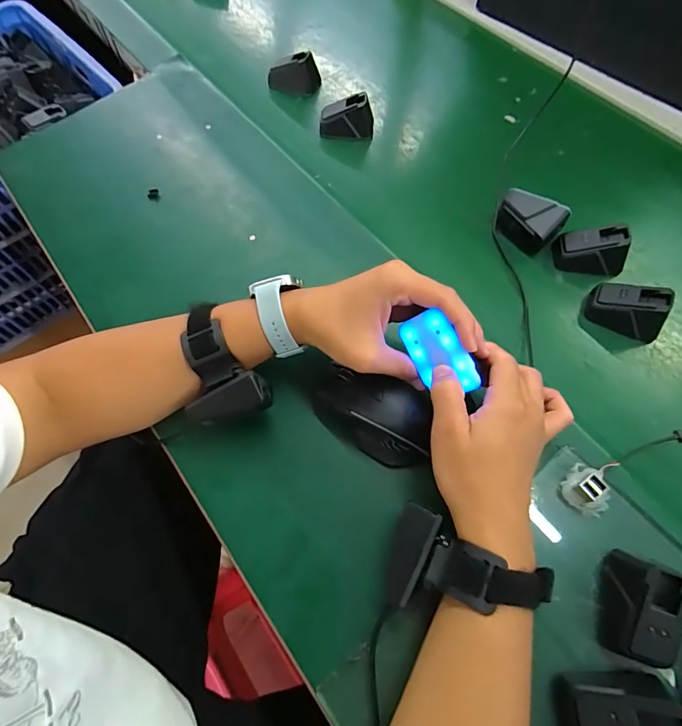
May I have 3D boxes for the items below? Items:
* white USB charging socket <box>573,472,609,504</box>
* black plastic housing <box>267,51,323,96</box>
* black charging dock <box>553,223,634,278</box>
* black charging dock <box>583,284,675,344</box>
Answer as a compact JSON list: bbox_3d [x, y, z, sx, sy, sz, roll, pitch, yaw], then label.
[{"bbox_3d":[0.195,0.097,0.334,0.018,0.015,0.015,-31,67,-12],"label":"white USB charging socket"},{"bbox_3d":[-0.064,-0.394,0.588,0.070,0.041,0.026,-3,64,1],"label":"black plastic housing"},{"bbox_3d":[0.263,-0.119,0.448,0.068,0.040,0.035,11,65,7],"label":"black charging dock"},{"bbox_3d":[0.279,-0.053,0.416,0.066,0.038,0.037,25,68,14],"label":"black charging dock"}]

